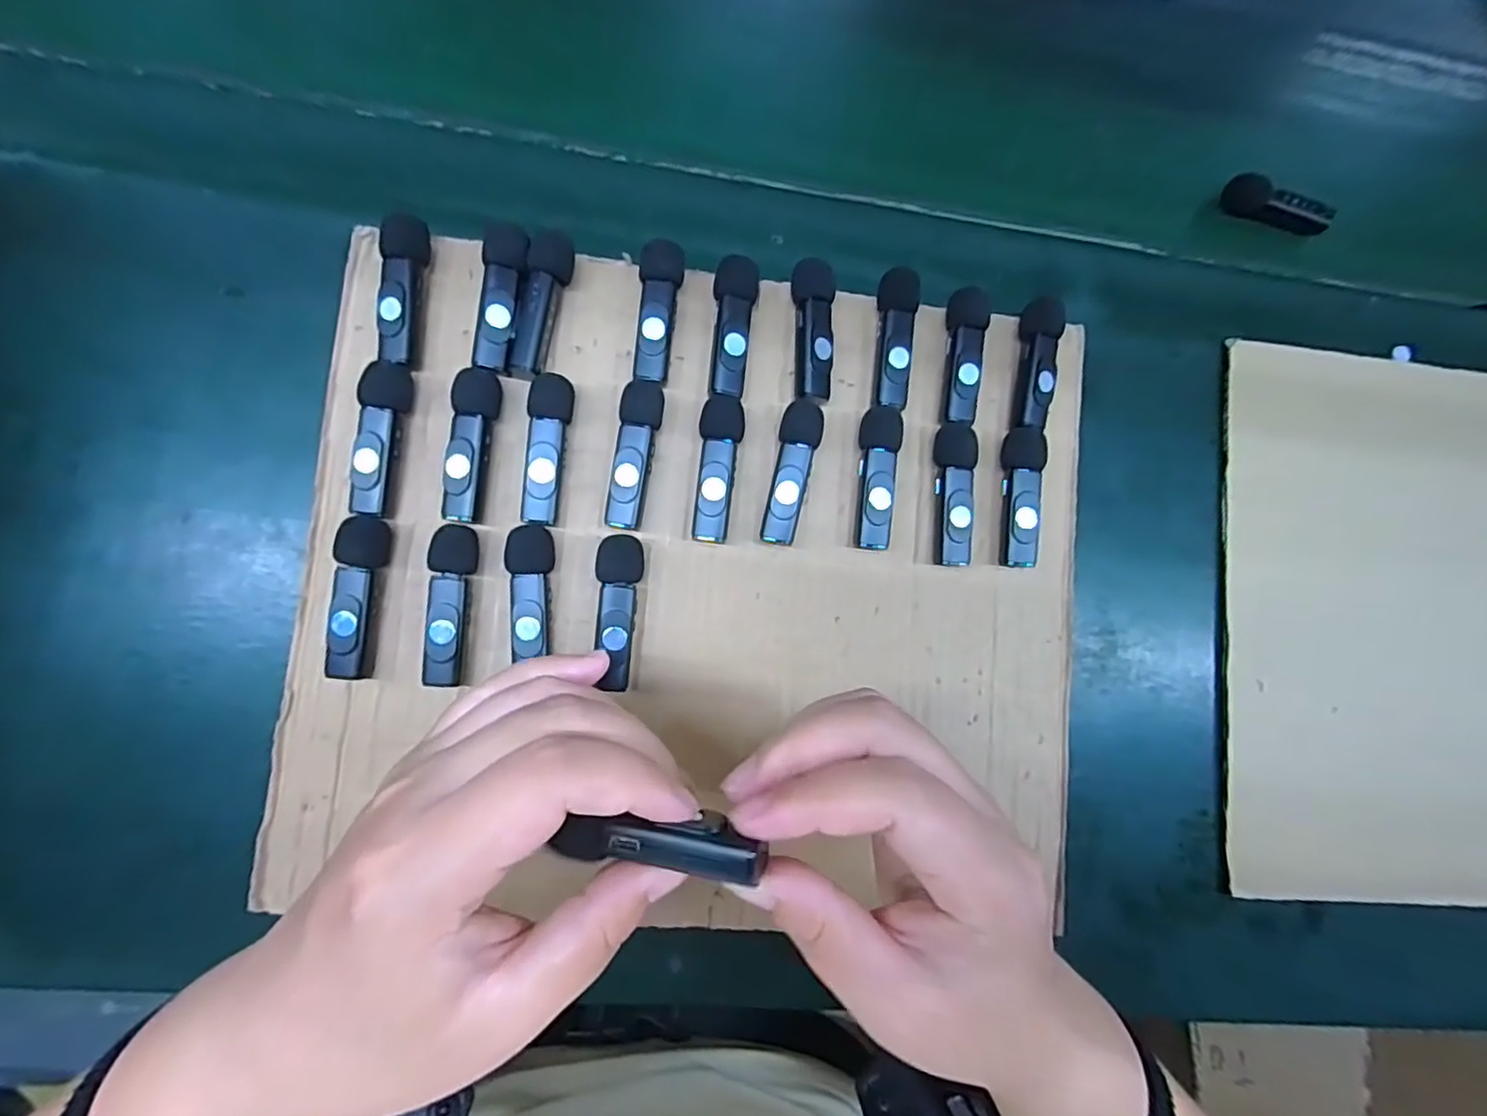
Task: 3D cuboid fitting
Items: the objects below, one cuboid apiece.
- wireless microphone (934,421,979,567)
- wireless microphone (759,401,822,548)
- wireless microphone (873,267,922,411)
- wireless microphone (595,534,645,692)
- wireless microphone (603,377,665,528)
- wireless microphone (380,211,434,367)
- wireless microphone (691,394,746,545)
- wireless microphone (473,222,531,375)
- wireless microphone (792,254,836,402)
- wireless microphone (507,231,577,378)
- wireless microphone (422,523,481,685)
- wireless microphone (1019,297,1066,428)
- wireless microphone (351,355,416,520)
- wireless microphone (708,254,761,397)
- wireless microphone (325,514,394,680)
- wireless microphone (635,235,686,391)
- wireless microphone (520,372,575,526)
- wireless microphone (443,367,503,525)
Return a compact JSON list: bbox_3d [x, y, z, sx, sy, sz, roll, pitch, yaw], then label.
[{"bbox_3d":[0.097,-0.030,0.298,0.018,0.016,0.066,6,81,-7],"label":"wireless microphone"},{"bbox_3d":[0.022,-0.038,0.290,0.018,0.018,0.065,11,80,-6],"label":"wireless microphone"},{"bbox_3d":[0.071,-0.101,0.300,0.018,0.019,0.062,5,81,-7],"label":"wireless microphone"},{"bbox_3d":[-0.053,0.024,0.275,0.019,0.016,0.065,2,84,-7],"label":"wireless microphone"},{"bbox_3d":[-0.048,-0.045,0.283,0.017,0.018,0.065,10,81,-6],"label":"wireless microphone"},{"bbox_3d":[-0.146,-0.114,0.275,0.017,0.017,0.062,7,81,-7],"label":"wireless microphone"},{"bbox_3d":[-0.013,-0.040,0.287,0.019,0.018,0.065,10,81,-7],"label":"wireless microphone"},{"bbox_3d":[-0.104,-0.114,0.280,0.018,0.015,0.064,5,81,-7],"label":"wireless microphone"},{"bbox_3d":[0.031,-0.105,0.297,0.020,0.019,0.065,4,81,-7],"label":"wireless microphone"},{"bbox_3d":[-0.088,-0.111,0.281,0.018,0.016,0.065,11,80,-6],"label":"wireless microphone"},{"bbox_3d":[-0.123,0.020,0.268,0.015,0.017,0.065,5,81,-7],"label":"wireless microphone"},{"bbox_3d":[0.140,-0.093,0.308,0.017,0.018,0.062,10,81,-7],"label":"wireless microphone"},{"bbox_3d":[-0.154,-0.050,0.271,0.016,0.018,0.065,10,81,-7],"label":"wireless microphone"},{"bbox_3d":[-0.006,-0.104,0.292,0.020,0.018,0.062,10,81,-7],"label":"wireless microphone"},{"bbox_3d":[-0.159,0.016,0.264,0.016,0.018,0.066,7,81,-7],"label":"wireless microphone"},{"bbox_3d":[-0.038,-0.109,0.289,0.018,0.018,0.062,5,81,-7],"label":"wireless microphone"},{"bbox_3d":[-0.085,-0.047,0.279,0.016,0.019,0.063,6,81,-7],"label":"wireless microphone"},{"bbox_3d":[-0.116,-0.048,0.276,0.017,0.018,0.066,5,81,-7],"label":"wireless microphone"}]

